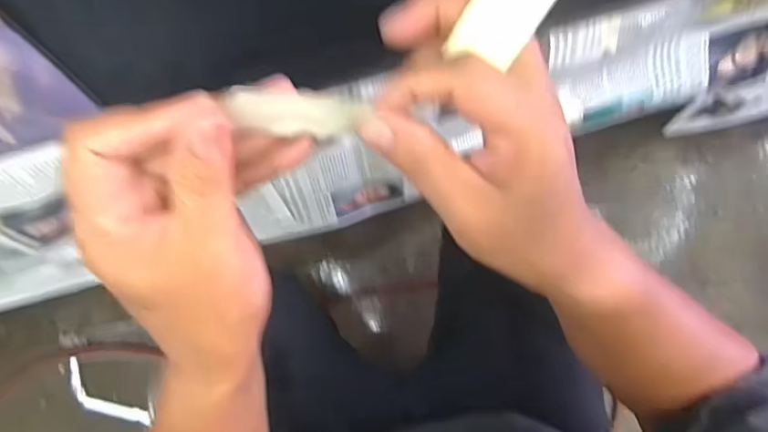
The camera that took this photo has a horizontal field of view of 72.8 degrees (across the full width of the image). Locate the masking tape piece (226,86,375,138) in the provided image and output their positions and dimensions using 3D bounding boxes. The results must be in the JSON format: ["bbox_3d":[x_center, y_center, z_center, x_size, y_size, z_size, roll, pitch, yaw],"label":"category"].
[{"bbox_3d":[-0.036,-0.041,0.214,0.051,0.020,0.004,1,44,-31],"label":"masking tape piece"}]

